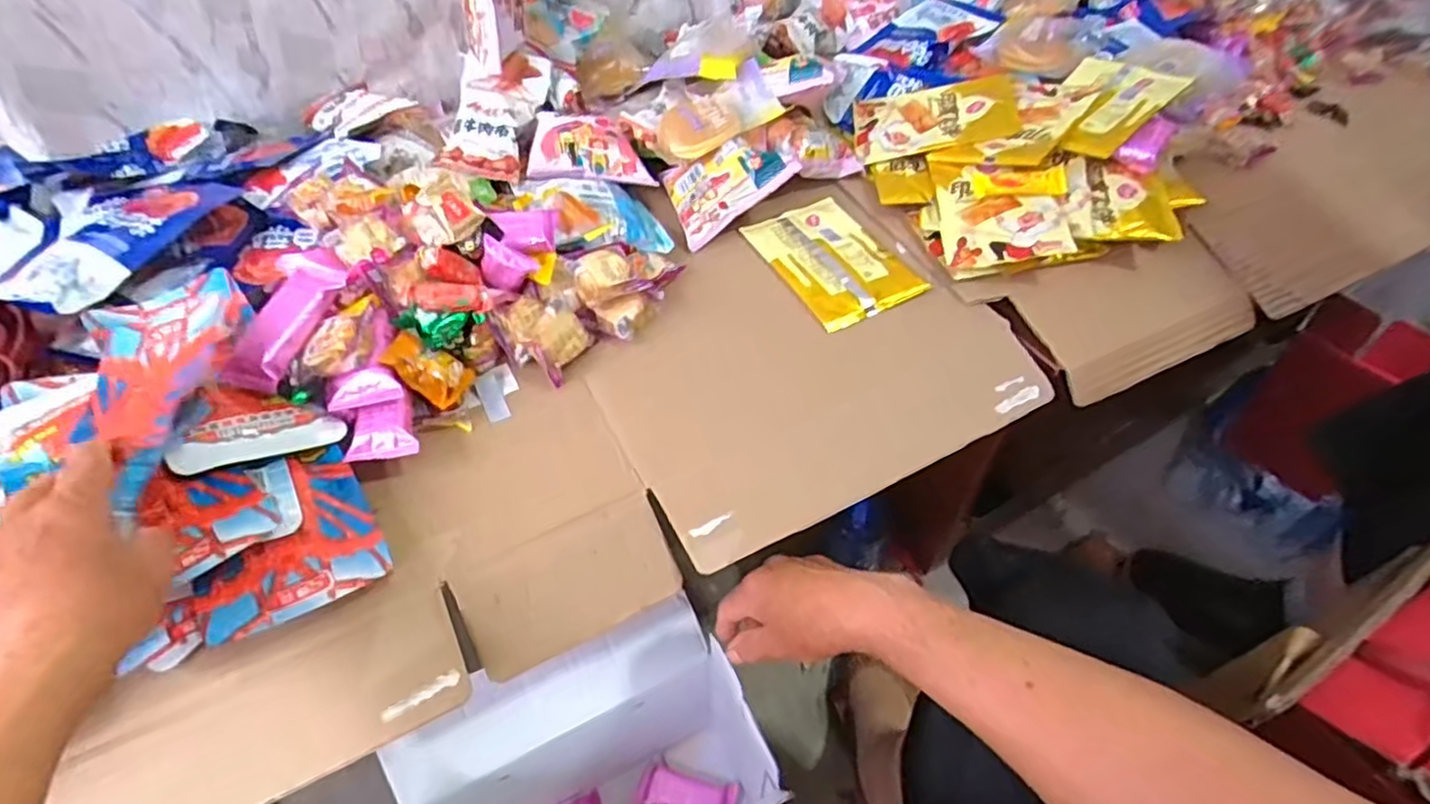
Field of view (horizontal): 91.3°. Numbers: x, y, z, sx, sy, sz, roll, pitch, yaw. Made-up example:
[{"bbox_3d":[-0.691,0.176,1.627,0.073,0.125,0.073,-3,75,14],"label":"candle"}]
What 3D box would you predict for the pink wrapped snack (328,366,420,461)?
[{"bbox_3d":[-0.230,0.010,0.474,0.045,0.020,0.065,-18,80,-5],"label":"pink wrapped snack"}]

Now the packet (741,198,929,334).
[{"bbox_3d":[0.103,-0.127,0.619,0.097,0.009,0.151,-23,53,-18],"label":"packet"}]

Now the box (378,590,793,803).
[{"bbox_3d":[-0.106,0.344,0.583,0.282,0.249,0.174,-24,53,-19],"label":"box"}]

